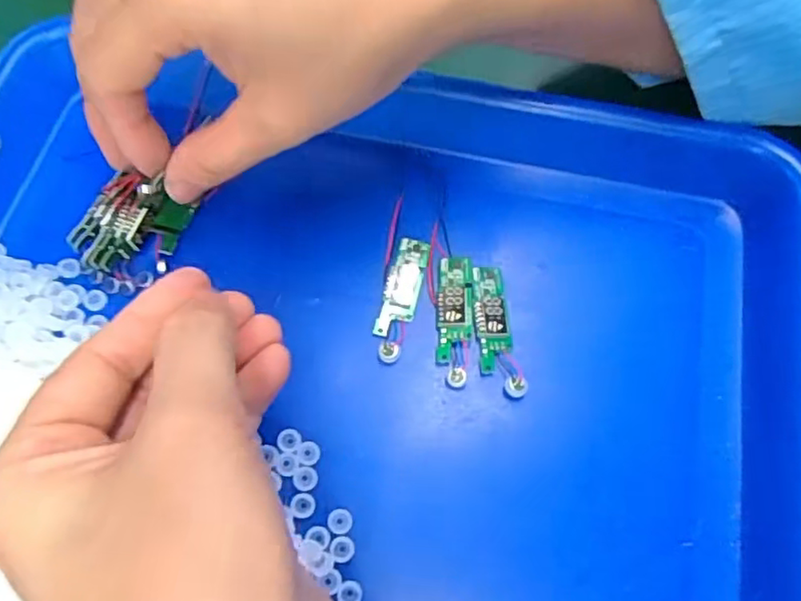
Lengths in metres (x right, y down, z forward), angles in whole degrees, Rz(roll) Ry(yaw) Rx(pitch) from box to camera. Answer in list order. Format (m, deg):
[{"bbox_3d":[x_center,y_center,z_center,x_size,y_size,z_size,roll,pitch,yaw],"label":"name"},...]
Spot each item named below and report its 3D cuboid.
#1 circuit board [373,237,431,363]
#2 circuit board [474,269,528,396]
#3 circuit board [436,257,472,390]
[{"bbox_3d":[0.000,-0.001,0.241,0.013,0.007,0.051,11,67,6],"label":"circuit board"},{"bbox_3d":[0.035,0.011,0.234,0.014,0.004,0.050,-9,66,-2],"label":"circuit board"},{"bbox_3d":[0.020,0.007,0.235,0.012,0.004,0.051,2,67,3],"label":"circuit board"}]

